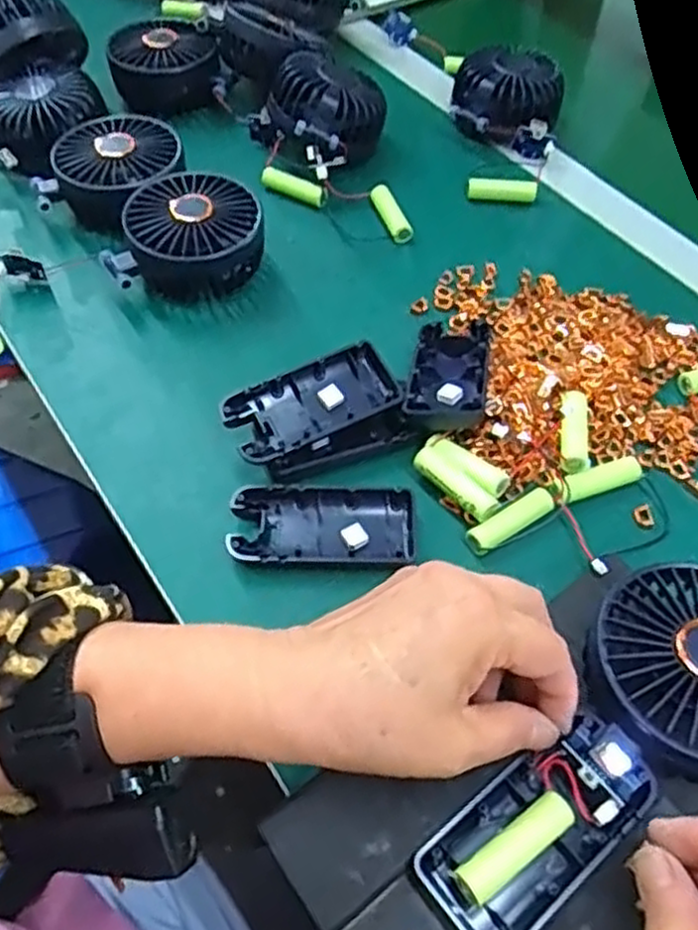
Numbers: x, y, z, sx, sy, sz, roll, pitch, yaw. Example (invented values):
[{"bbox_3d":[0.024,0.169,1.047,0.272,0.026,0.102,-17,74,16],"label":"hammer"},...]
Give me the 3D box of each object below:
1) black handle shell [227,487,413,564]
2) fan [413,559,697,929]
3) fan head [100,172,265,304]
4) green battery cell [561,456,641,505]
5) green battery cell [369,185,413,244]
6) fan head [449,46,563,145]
[{"bbox_3d":[-0.013,0.031,0.386,0.092,0.014,0.044,-1,56,-1],"label":"black handle shell"},{"bbox_3d":[0.106,0.112,0.298,0.180,0.025,0.078,-39,64,-13],"label":"fan"},{"bbox_3d":[-0.106,-0.149,0.490,0.099,0.048,0.080,-4,56,-3],"label":"fan head"},{"bbox_3d":[0.135,0.008,0.405,0.052,0.011,0.014,-20,58,-13],"label":"green battery cell"},{"bbox_3d":[0.029,-0.179,0.533,0.017,0.015,0.055,-20,58,-14],"label":"green battery cell"},{"bbox_3d":[0.124,-0.290,0.590,0.083,0.043,0.081,0,56,0],"label":"fan head"}]

